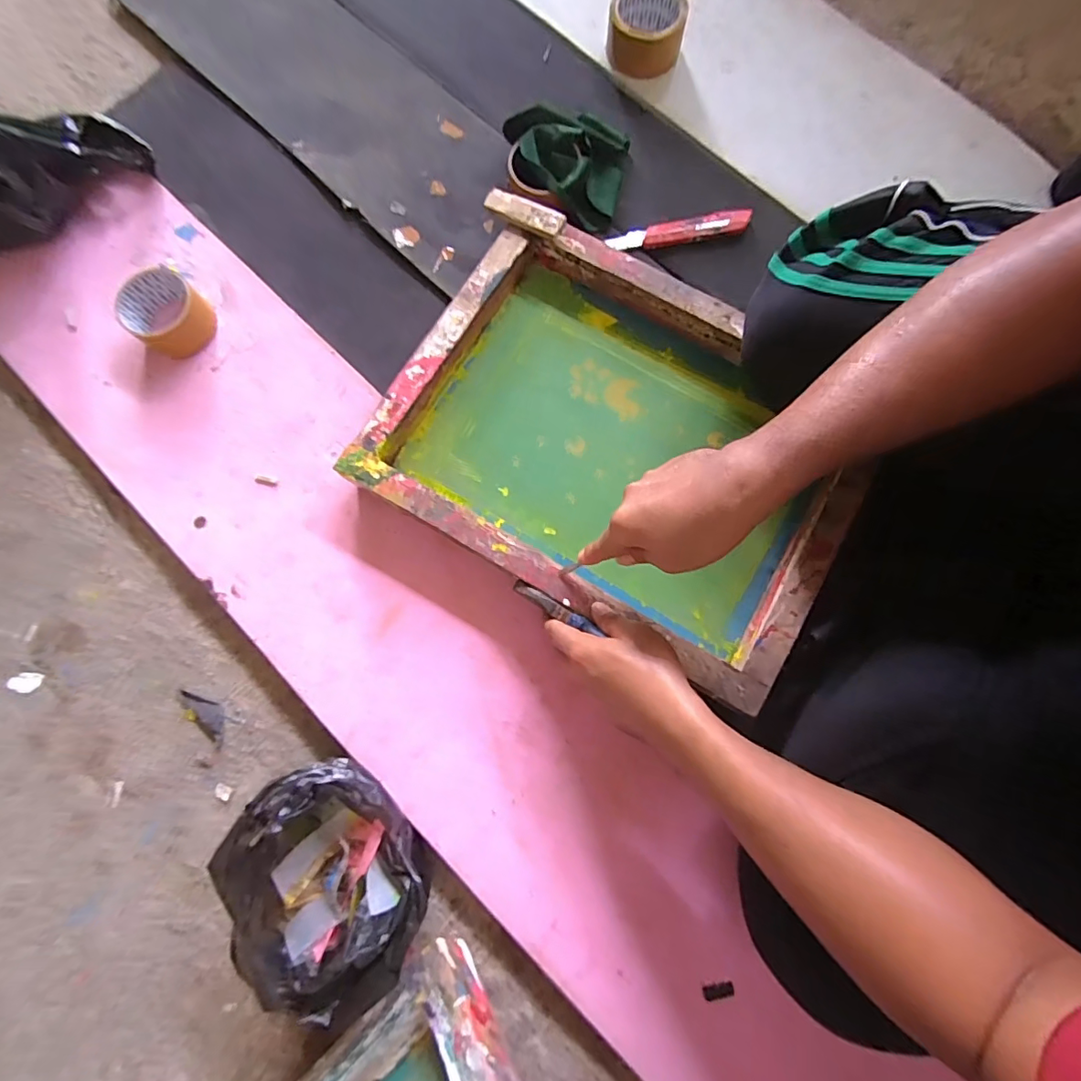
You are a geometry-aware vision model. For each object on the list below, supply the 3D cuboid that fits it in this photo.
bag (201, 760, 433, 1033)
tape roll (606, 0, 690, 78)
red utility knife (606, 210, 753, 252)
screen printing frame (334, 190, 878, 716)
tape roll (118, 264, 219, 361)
[{"bbox_3d":[-0.179,0.283,0.442,0.147,0.102,0.174,-26,80,-5],"label":"bag"},{"bbox_3d":[0.133,-0.644,0.652,0.095,0.058,0.099,8,79,2],"label":"tape roll"},{"bbox_3d":[0.164,-0.364,0.613,0.166,0.011,0.028,-11,79,-2],"label":"red utility knife"},{"bbox_3d":[0.084,-0.104,0.536,0.453,0.057,0.348,30,81,6],"label":"screen printing frame"},{"bbox_3d":[-0.416,-0.252,0.583,0.078,0.041,0.081,0,79,0],"label":"tape roll"}]

